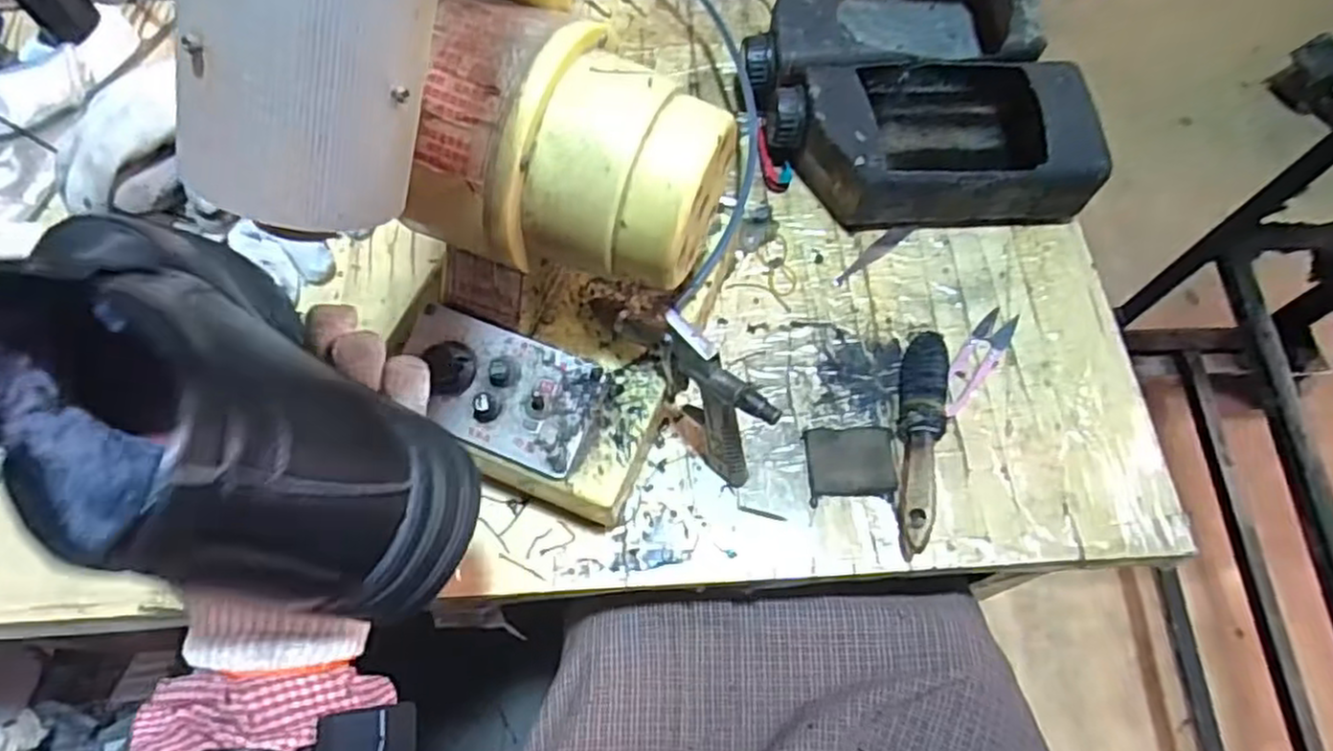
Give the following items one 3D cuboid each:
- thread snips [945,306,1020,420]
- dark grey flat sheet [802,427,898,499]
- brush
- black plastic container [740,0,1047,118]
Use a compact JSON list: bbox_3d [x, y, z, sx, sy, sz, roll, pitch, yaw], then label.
[{"bbox_3d":[0.214,-0.011,0.507,0.024,0.005,0.094,36,71,13],"label":"thread snips"},{"bbox_3d":[0.120,0.055,0.474,0.056,0.008,0.044,-3,68,-2],"label":"dark grey flat sheet"},{"bbox_3d":[0.162,0.041,0.473,0.024,0.027,0.145,12,68,4],"label":"brush"},{"bbox_3d":[0.175,-0.273,0.585,0.234,0.063,0.133,-6,68,-3],"label":"black plastic container"}]

